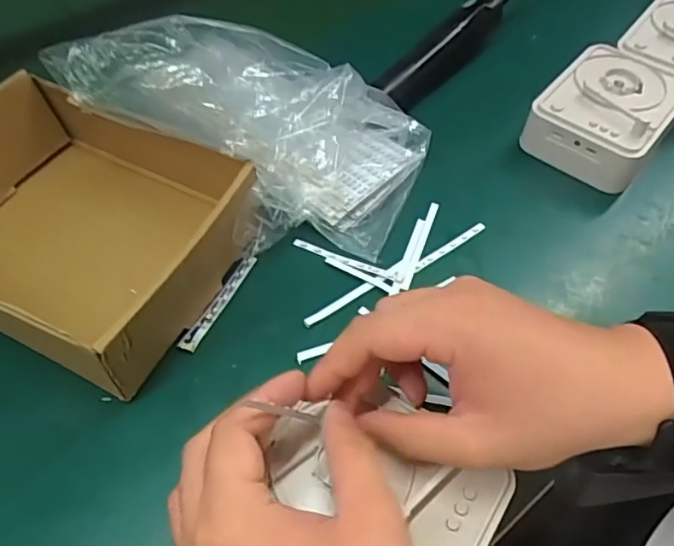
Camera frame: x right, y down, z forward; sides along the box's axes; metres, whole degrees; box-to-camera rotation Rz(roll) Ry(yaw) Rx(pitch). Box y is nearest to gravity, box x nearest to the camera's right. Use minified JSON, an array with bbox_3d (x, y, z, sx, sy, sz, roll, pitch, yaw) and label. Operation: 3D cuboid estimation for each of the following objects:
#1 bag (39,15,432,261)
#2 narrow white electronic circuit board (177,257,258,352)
[{"bbox_3d":[-0.055,-0.119,0.452,0.234,0.104,0.180,21,58,12],"label":"bag"},{"bbox_3d":[-0.084,0.020,0.417,0.012,0.004,0.086,23,58,14],"label":"narrow white electronic circuit board"}]

